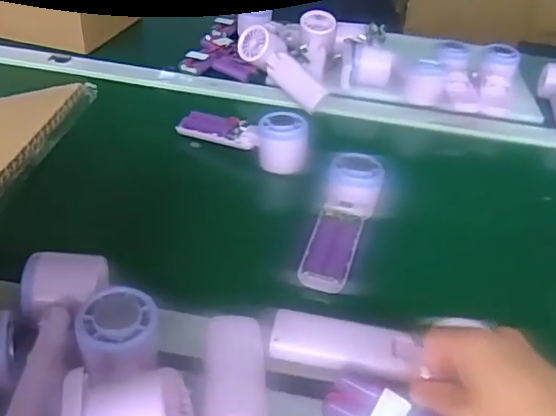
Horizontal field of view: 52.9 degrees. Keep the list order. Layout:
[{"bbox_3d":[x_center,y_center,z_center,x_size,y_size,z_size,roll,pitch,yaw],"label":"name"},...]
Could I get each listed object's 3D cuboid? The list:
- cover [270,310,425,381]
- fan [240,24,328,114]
[{"bbox_3d":[0.048,0.100,0.406,0.106,0.011,0.041,9,40,6],"label":"cover"},{"bbox_3d":[0.007,-0.202,0.798,0.167,0.047,0.048,47,51,13],"label":"fan"}]

